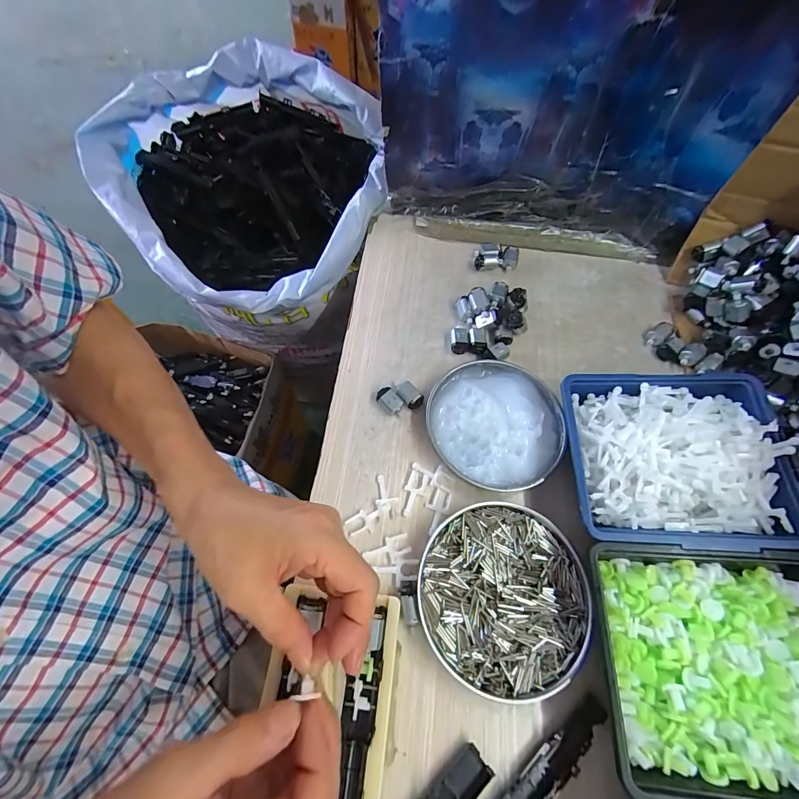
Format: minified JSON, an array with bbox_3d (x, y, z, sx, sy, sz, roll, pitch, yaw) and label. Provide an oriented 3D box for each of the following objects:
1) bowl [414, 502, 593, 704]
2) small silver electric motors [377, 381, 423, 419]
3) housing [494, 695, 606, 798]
[{"bbox_3d":[0.082,0.153,0.298,0.129,0.034,0.130,1,64,-2],"label":"bowl"},{"bbox_3d":[0.000,-0.001,0.382,0.041,0.017,0.029,-24,68,-14],"label":"small silver electric motors"},{"bbox_3d":[0.101,0.261,0.260,0.119,0.012,0.023,-34,70,-17],"label":"housing"}]

